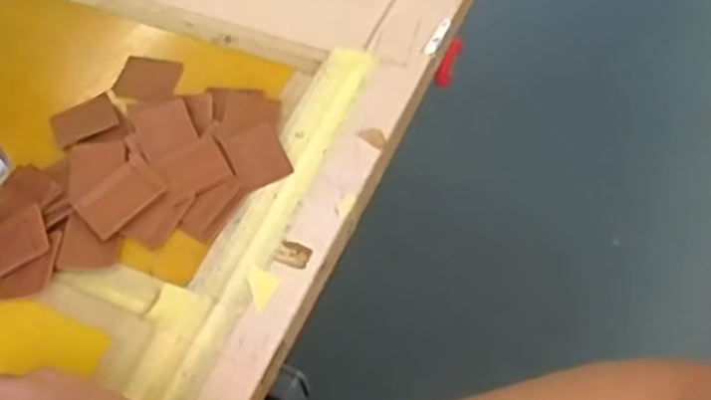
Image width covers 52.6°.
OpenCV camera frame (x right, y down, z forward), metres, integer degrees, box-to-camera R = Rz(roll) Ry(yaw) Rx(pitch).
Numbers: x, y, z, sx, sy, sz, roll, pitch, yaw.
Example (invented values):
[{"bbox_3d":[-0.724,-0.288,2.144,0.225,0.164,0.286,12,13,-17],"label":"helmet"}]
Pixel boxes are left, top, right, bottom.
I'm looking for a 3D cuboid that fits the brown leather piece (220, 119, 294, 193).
[{"bbox_3d":[-0.059,-0.026,0.431,0.032,0.004,0.040,-23,65,-18],"label":"brown leather piece"}]

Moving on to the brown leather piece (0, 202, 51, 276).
[{"bbox_3d":[-0.197,0.026,0.403,0.049,0.004,0.033,-27,61,-12],"label":"brown leather piece"}]

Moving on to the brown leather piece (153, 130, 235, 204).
[{"bbox_3d":[-0.094,-0.018,0.420,0.039,0.005,0.031,-28,61,-13],"label":"brown leather piece"}]

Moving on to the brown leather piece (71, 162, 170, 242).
[{"bbox_3d":[-0.133,-0.001,0.407,0.043,0.004,0.030,-40,65,-19],"label":"brown leather piece"}]

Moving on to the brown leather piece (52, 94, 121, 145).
[{"bbox_3d":[-0.171,-0.050,0.453,0.038,0.007,0.034,-27,61,-12],"label":"brown leather piece"}]

